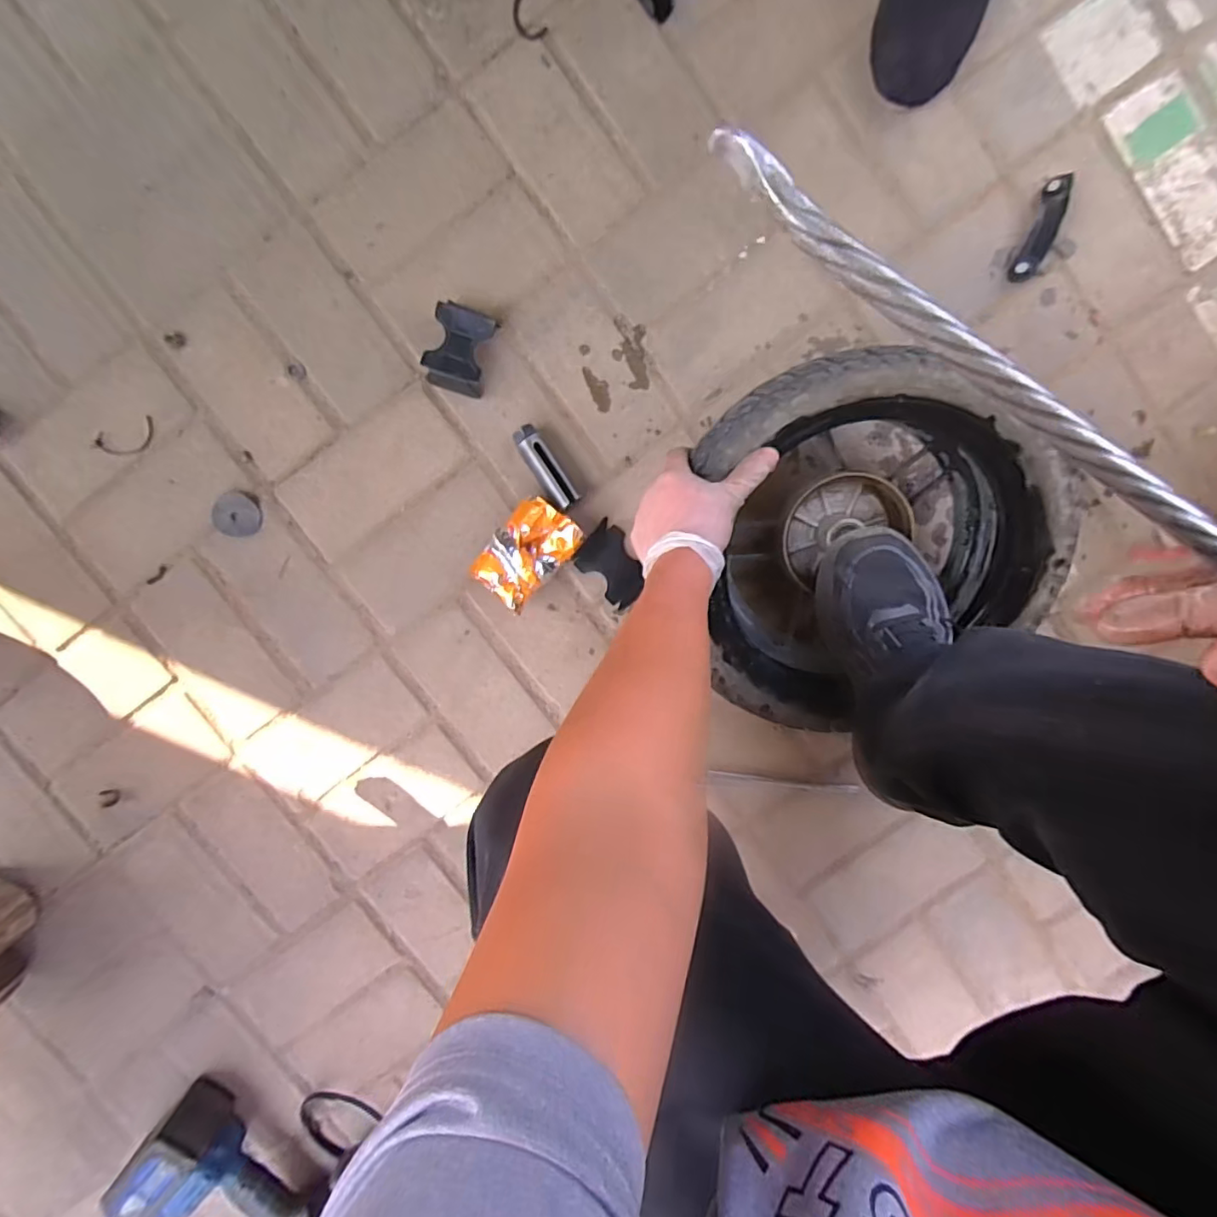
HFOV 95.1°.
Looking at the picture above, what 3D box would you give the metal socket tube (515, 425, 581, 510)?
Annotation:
[{"bbox_3d":[-0.064,-0.143,0.572,0.027,0.030,0.089,-33,94,3],"label":"metal socket tube"}]

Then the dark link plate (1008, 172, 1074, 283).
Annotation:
[{"bbox_3d":[0.435,-0.380,0.555,0.025,0.017,0.098,18,95,-1],"label":"dark link plate"}]

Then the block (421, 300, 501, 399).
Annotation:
[{"bbox_3d":[-0.149,-0.262,0.561,0.059,0.032,0.080,18,95,-1],"label":"block"}]

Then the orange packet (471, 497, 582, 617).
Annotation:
[{"bbox_3d":[-0.082,-0.056,0.571,0.070,0.050,0.105,39,94,-3],"label":"orange packet"}]

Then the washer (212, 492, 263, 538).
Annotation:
[{"bbox_3d":[-0.388,-0.098,0.583,0.046,0.005,0.045,8,100,-14],"label":"washer"}]

